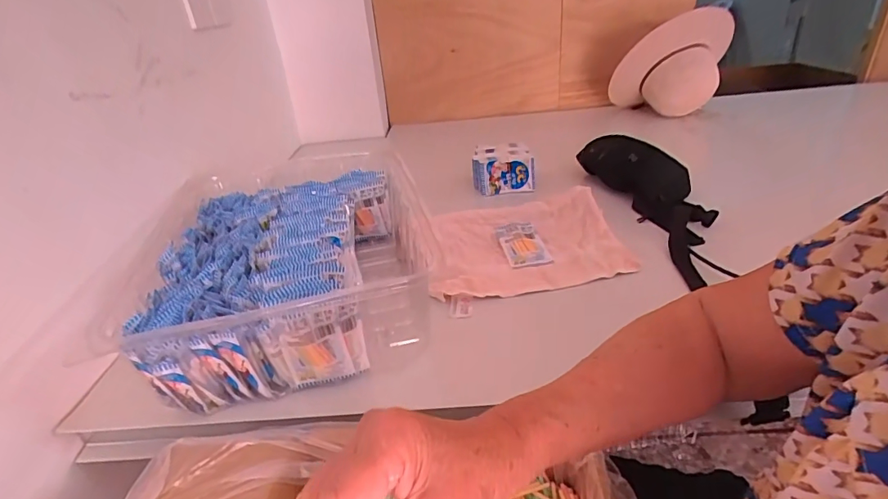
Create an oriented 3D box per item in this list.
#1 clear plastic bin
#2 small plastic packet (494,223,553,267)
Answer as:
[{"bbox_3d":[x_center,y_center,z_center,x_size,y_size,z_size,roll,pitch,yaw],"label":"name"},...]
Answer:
[{"bbox_3d":[-0.212,-0.001,0.661,0.349,0.114,0.468,-10,30,-7],"label":"clear plastic bin"},{"bbox_3d":[0.121,-0.008,0.727,0.061,0.008,0.101,-10,41,-6],"label":"small plastic packet"}]

